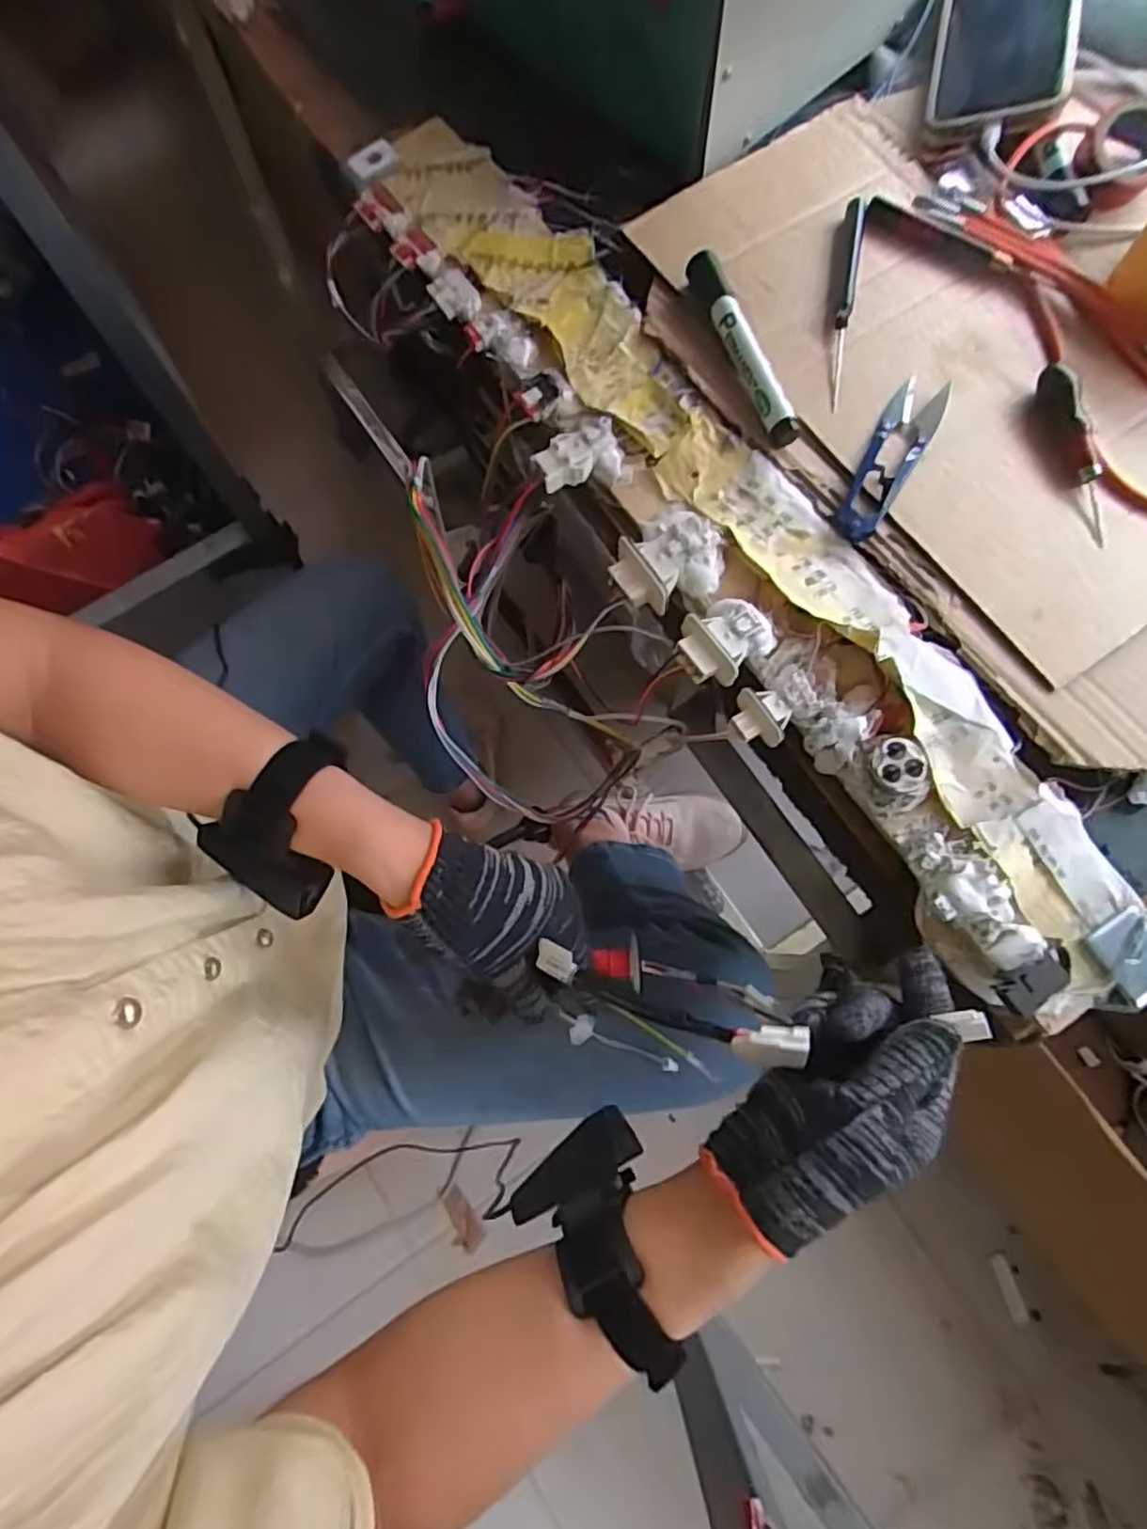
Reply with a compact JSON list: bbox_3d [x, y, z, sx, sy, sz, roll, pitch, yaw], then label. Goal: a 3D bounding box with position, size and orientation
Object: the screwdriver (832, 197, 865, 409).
[{"bbox_3d":[0.165,-0.287,0.420,0.012,0.007,0.160,13,74,2],"label":"screwdriver"}]

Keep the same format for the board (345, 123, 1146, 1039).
[{"bbox_3d":[0.056,-0.158,0.400,0.136,0.043,0.698,-30,77,-10],"label":"board"}]

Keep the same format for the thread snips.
[{"bbox_3d":[0.181,-0.176,0.392,0.029,0.010,0.118,30,75,6],"label":"thread snips"}]

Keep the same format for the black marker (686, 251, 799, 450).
[{"bbox_3d":[0.099,-0.248,0.406,0.019,0.017,0.139,-16,75,-6],"label":"black marker"}]

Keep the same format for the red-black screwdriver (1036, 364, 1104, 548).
[{"bbox_3d":[0.286,-0.180,0.392,0.017,0.016,0.110,-4,74,-3],"label":"red-black screwdriver"}]

